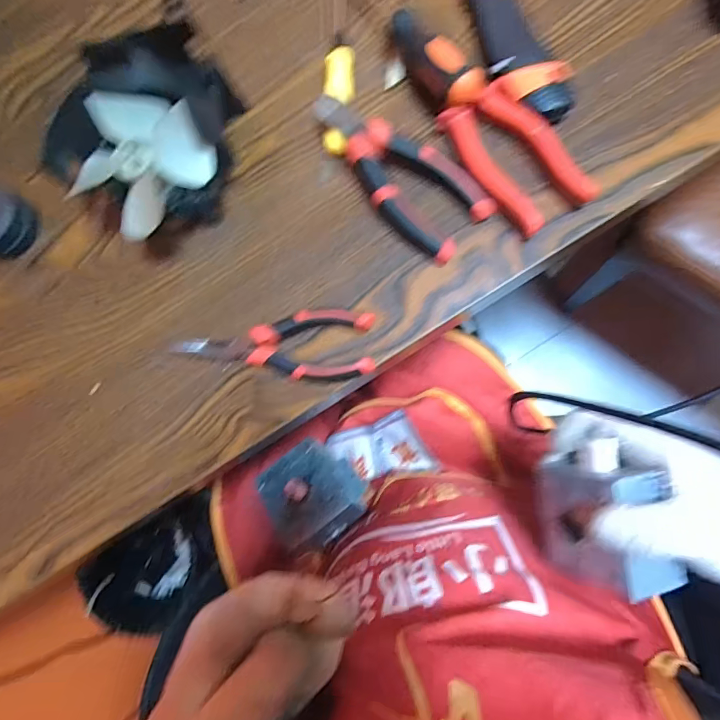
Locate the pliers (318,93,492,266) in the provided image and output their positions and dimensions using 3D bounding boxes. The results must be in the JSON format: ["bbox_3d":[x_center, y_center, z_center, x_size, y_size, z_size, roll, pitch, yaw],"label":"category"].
[{"bbox_3d":[0.027,-0.141,0.332,0.149,0.025,0.058,44,91,12],"label":"pliers"}]

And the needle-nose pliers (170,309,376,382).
[{"bbox_3d":[-0.067,-0.013,0.338,0.156,0.021,0.053,3,83,10],"label":"needle-nose pliers"}]

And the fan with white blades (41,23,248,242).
[{"bbox_3d":[-0.146,-0.150,0.323,0.140,0.092,0.108,-34,81,4],"label":"fan with white blades"}]

